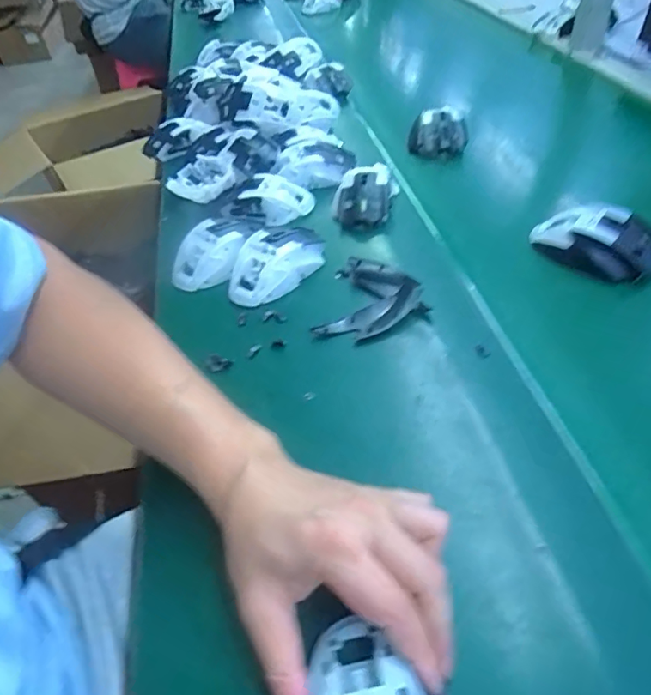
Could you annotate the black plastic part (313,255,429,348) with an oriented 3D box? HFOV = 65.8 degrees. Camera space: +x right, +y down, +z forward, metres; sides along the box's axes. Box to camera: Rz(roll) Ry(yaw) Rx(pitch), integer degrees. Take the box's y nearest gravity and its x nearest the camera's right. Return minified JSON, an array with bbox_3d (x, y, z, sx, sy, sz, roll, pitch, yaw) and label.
[{"bbox_3d":[0.049,-0.040,0.460,0.087,0.023,0.095,12,48,17],"label":"black plastic part"}]

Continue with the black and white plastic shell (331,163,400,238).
[{"bbox_3d":[0.041,-0.172,0.567,0.065,0.038,0.088,12,48,16],"label":"black and white plastic shell"}]

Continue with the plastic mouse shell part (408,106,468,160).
[{"bbox_3d":[0.150,-0.284,0.677,0.072,0.053,0.063,2,46,8],"label":"plastic mouse shell part"}]

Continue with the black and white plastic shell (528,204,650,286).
[{"bbox_3d":[0.261,-0.105,0.483,0.114,0.046,0.060,30,55,30],"label":"black and white plastic shell"}]

